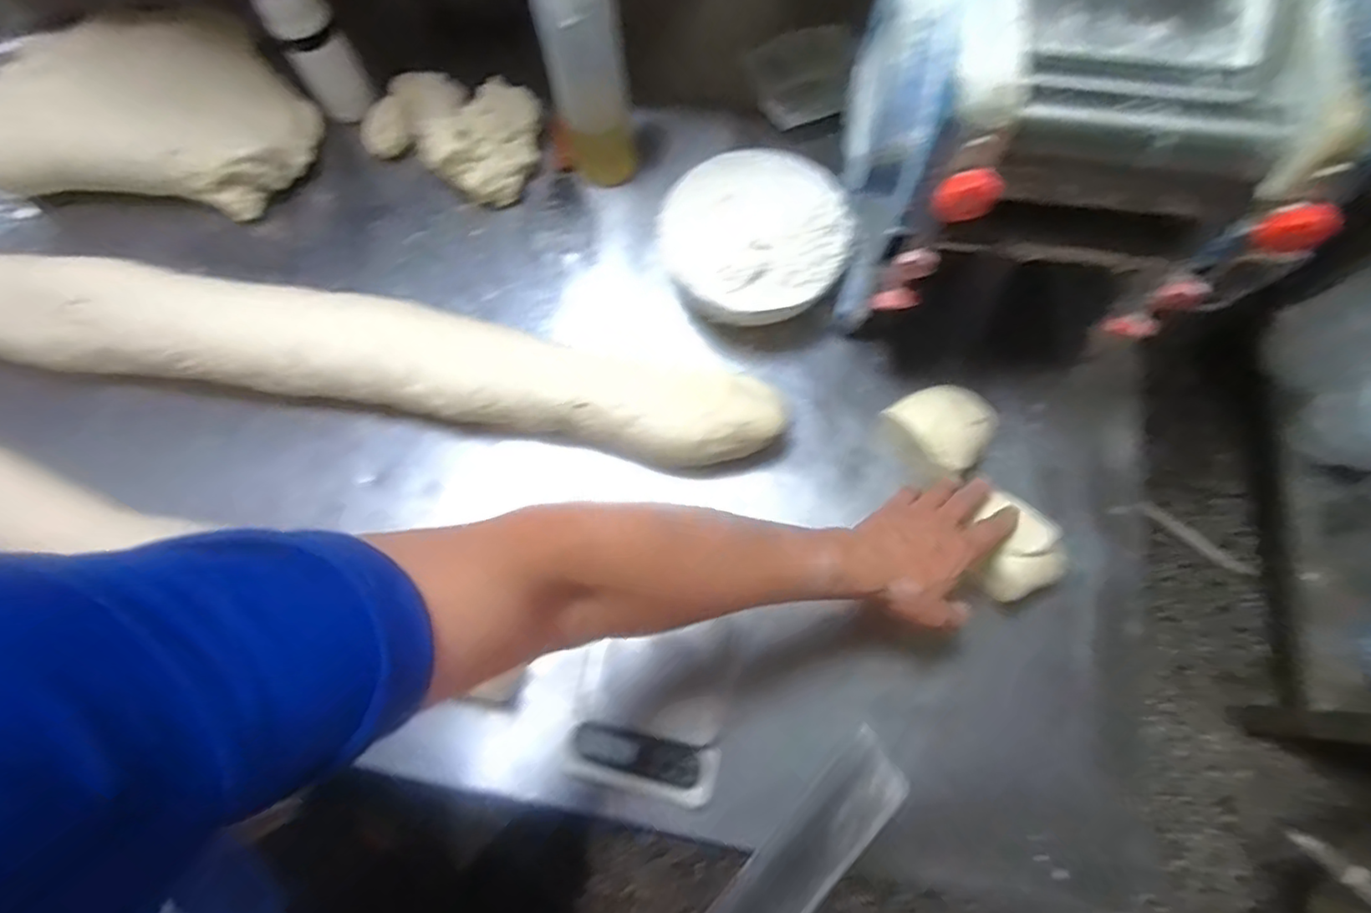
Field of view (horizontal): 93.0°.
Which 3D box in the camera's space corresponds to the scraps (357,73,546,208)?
[{"bbox_3d":[-0.279,-0.386,0.759,0.216,0.061,0.136,21,75,7],"label":"scraps"}]

